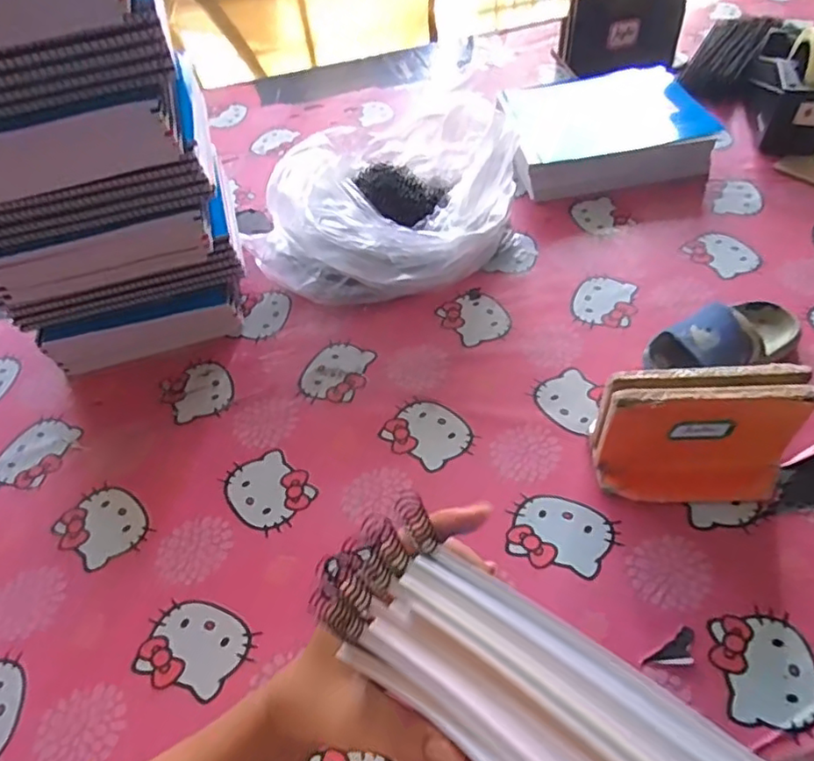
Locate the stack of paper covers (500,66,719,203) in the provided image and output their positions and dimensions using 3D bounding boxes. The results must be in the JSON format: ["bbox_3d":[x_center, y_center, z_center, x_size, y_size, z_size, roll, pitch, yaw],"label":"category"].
[{"bbox_3d":[0.285,-0.371,0.882,0.283,0.065,0.238,-7,50,0],"label":"stack of paper covers"}]

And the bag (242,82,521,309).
[{"bbox_3d":[-0.021,-0.226,0.748,0.282,0.138,0.266,12,53,15],"label":"bag"}]

